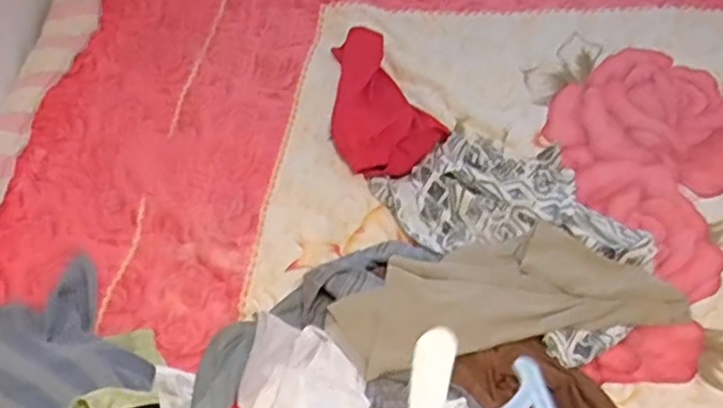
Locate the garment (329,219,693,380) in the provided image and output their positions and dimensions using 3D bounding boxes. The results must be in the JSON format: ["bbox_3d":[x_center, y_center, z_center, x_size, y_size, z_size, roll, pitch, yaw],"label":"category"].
[{"bbox_3d":[0.197,0.110,0.990,0.469,0.071,0.183,-12,52,-8],"label":"garment"}]

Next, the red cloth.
[{"bbox_3d":[0.014,-0.181,1.242,0.172,0.056,0.339,-20,54,-14],"label":"red cloth"}]

